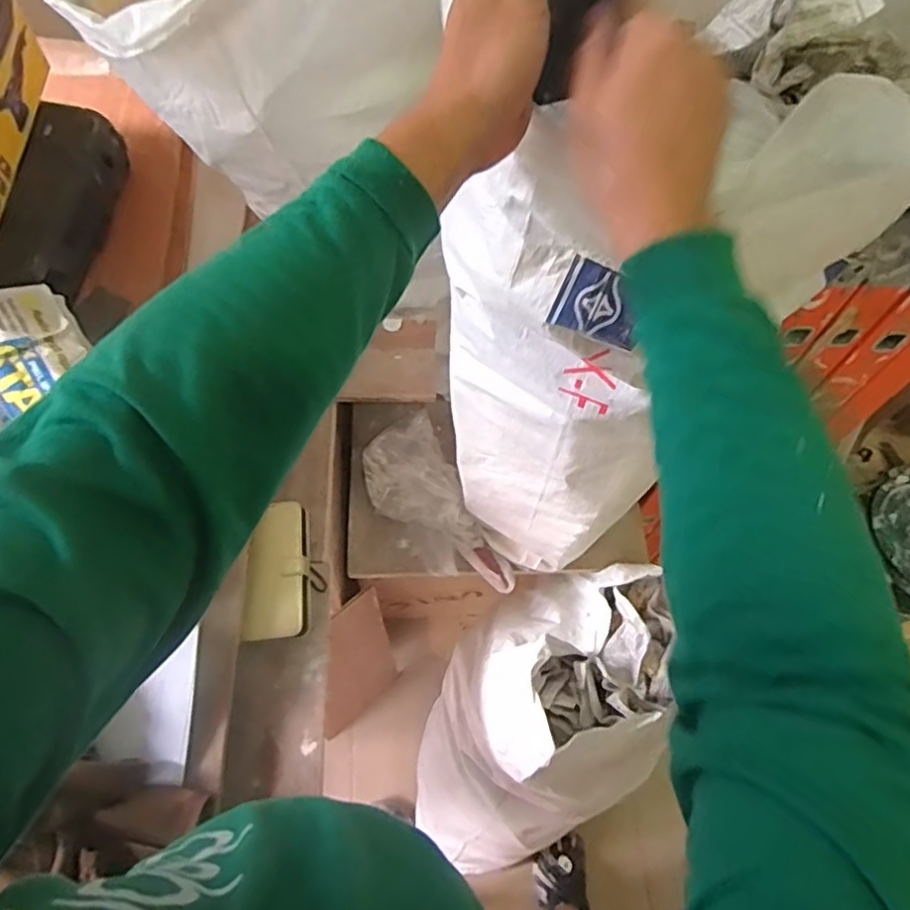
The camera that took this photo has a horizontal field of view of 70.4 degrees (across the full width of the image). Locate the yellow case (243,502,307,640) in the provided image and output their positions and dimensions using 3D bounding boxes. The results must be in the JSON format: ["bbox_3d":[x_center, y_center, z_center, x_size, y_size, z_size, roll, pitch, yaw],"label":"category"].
[{"bbox_3d":[-0.219,0.140,0.794,0.069,0.026,0.165,5,72,-16],"label":"yellow case"}]

